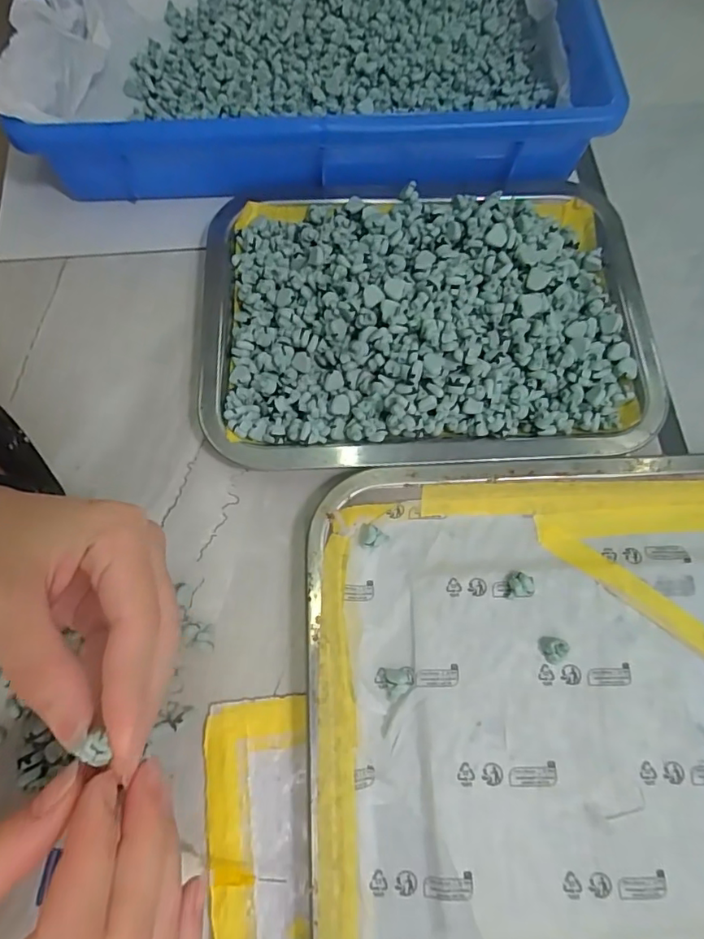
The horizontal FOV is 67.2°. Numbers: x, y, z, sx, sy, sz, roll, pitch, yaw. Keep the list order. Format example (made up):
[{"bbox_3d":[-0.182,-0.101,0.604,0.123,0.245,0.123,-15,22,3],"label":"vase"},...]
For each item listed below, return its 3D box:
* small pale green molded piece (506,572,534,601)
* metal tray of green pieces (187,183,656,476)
[{"bbox_3d":[0.087,0.060,0.276,0.012,0.012,0.012,0,69,-1],"label":"small pale green molded piece"},{"bbox_3d":[0.053,-0.098,0.315,0.283,0.039,0.194,-5,70,-3],"label":"metal tray of green pieces"}]

